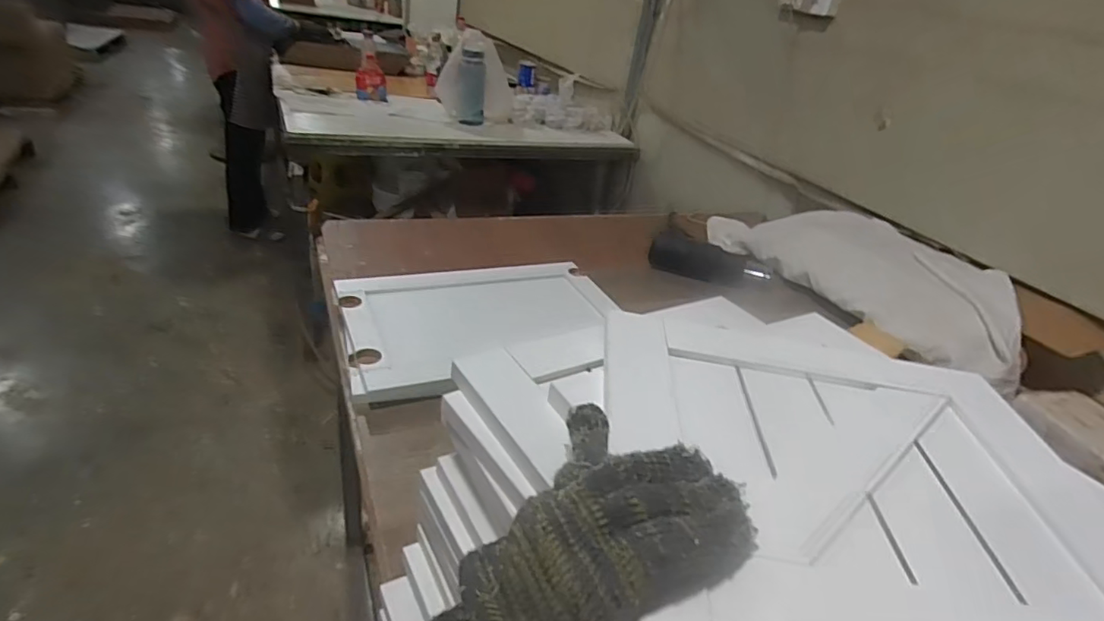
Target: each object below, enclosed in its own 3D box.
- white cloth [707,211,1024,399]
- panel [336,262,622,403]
[{"bbox_3d":[0.639,-0.092,1.156,0.323,0.116,0.689,-10,35,-27],"label":"white cloth"},{"bbox_3d":[-0.099,0.006,0.874,0.415,0.022,0.313,-6,35,-23],"label":"panel"}]

